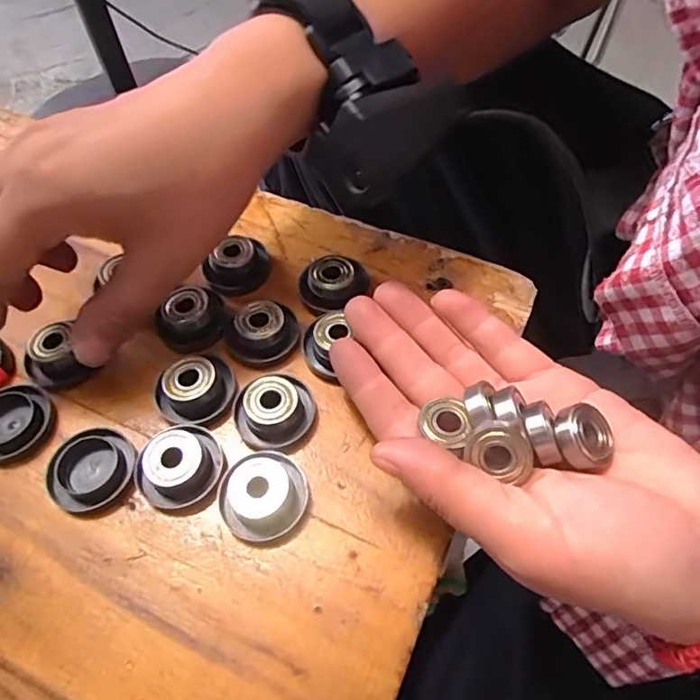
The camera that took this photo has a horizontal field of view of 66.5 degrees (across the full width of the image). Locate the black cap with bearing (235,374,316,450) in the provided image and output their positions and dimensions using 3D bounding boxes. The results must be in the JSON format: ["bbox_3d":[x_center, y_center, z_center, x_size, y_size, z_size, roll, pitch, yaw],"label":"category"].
[{"bbox_3d":[-0.029,0.027,0.215,0.030,0.014,0.032,-2,62,3],"label":"black cap with bearing"}]

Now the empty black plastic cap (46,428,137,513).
[{"bbox_3d":[-0.101,0.046,0.210,0.029,0.007,0.033,-7,62,0],"label":"empty black plastic cap"}]

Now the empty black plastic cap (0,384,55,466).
[{"bbox_3d":[-0.140,0.030,0.221,0.032,0.008,0.032,-2,62,3],"label":"empty black plastic cap"}]

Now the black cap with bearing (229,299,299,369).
[{"bbox_3d":[-0.038,-0.008,0.235,0.026,0.013,0.027,-2,62,3],"label":"black cap with bearing"}]

